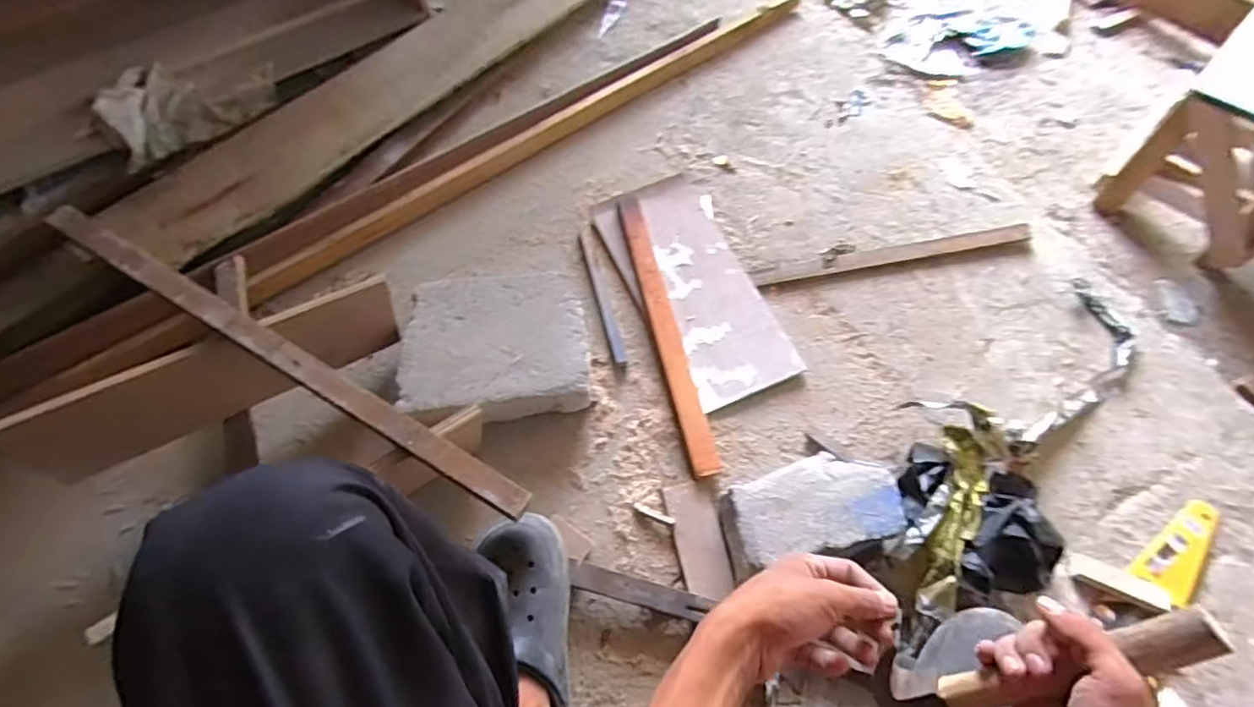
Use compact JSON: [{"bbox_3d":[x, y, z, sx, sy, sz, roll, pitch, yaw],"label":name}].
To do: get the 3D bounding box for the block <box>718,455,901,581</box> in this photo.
[{"bbox_3d":[0.223,0.193,0.750,0.208,0.081,0.110,-12,63,-9],"label":"block"}]

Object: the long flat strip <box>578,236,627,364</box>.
[{"bbox_3d":[-0.041,-0.088,0.934,0.017,0.019,0.247,-13,64,-8],"label":"long flat strip"}]

